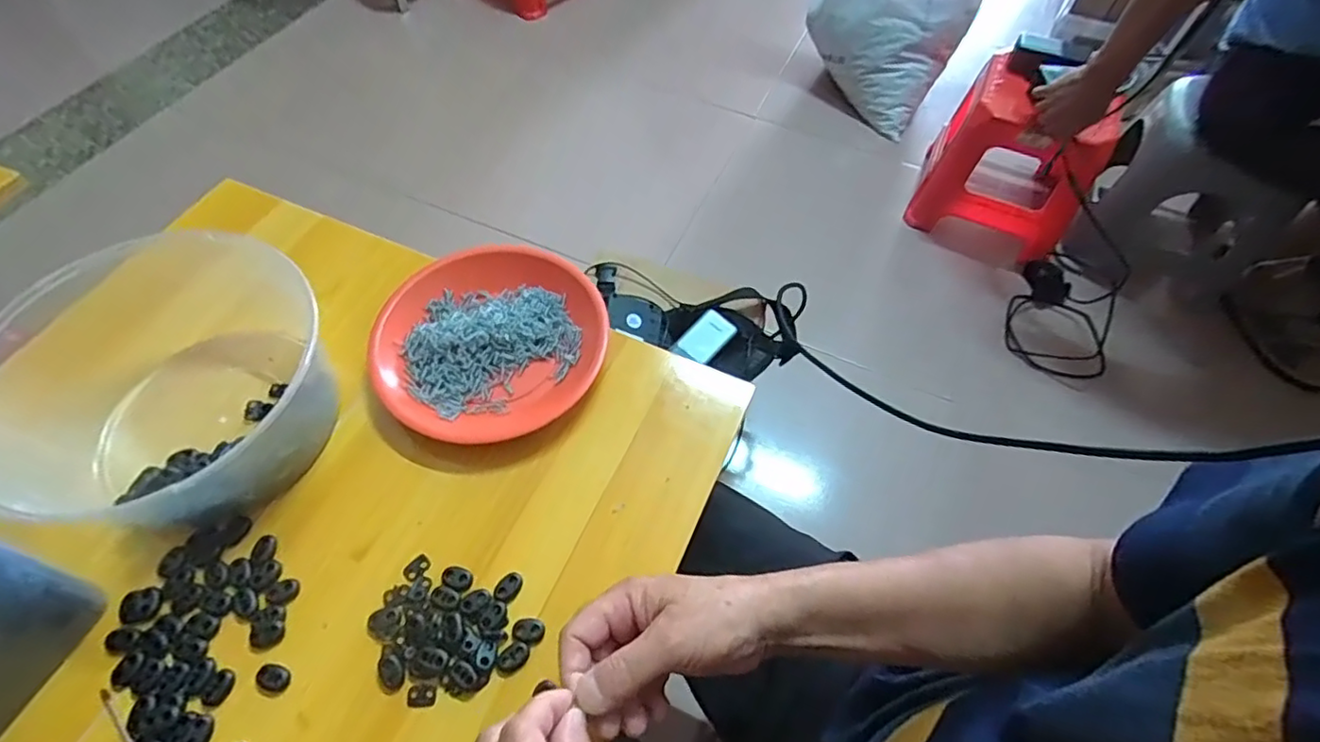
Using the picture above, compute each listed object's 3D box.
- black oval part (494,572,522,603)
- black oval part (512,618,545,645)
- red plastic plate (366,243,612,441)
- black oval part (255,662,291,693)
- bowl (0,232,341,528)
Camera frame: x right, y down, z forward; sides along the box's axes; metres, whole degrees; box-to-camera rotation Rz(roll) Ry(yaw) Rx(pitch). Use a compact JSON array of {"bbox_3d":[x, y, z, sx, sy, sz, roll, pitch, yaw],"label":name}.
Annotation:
[{"bbox_3d":[-0.107,0.151,0.426,0.015,0.005,0.021,28,63,15],"label":"black oval part"},{"bbox_3d":[-0.089,0.176,0.411,0.021,0.004,0.016,7,59,4],"label":"black oval part"},{"bbox_3d":[-0.144,-0.026,0.520,0.189,0.031,0.177,0,59,0],"label":"red plastic plate"},{"bbox_3d":[-0.252,0.199,0.395,0.022,0.004,0.015,17,61,10],"label":"black oval part"},{"bbox_3d":[-0.354,0.006,0.454,0.173,0.110,0.198,1,59,0],"label":"bowl"}]

